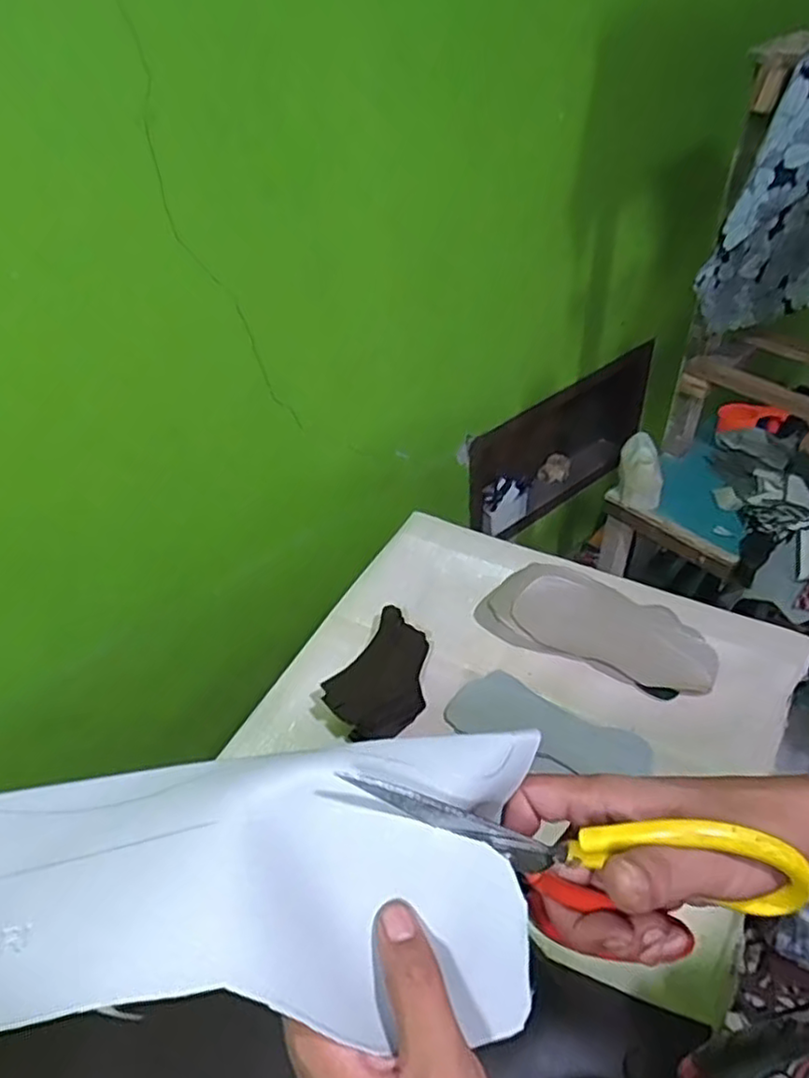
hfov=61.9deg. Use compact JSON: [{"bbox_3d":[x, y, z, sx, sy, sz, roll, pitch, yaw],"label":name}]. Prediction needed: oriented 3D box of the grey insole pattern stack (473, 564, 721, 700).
[{"bbox_3d":[0.265,0.118,0.936,0.311,0.028,0.132,18,66,20],"label":"grey insole pattern stack"}]

